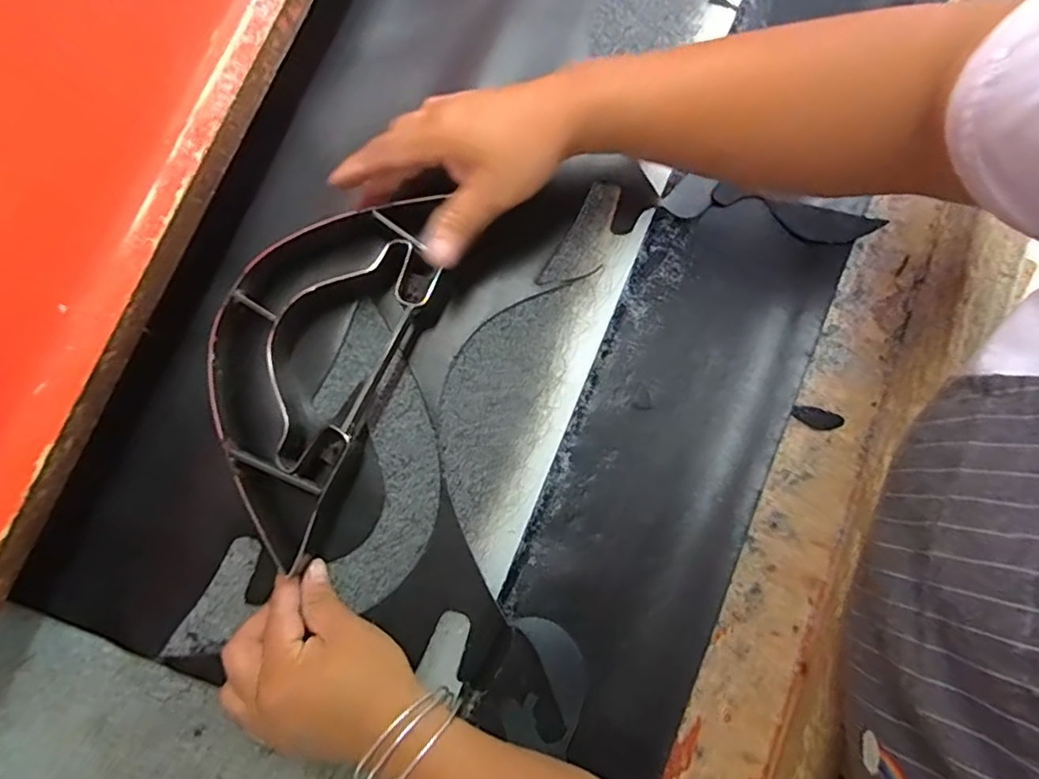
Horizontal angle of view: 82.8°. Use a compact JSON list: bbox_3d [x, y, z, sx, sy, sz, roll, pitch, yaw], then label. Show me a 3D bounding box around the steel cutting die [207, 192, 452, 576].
[{"bbox_3d":[-0.137,-0.023,0.384,0.115,0.042,0.240,24,80,5],"label":"steel cutting die"}]

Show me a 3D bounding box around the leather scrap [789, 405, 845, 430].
[{"bbox_3d":[0.206,0.019,0.407,0.036,0.004,0.014,19,83,4],"label":"leather scrap"}]

